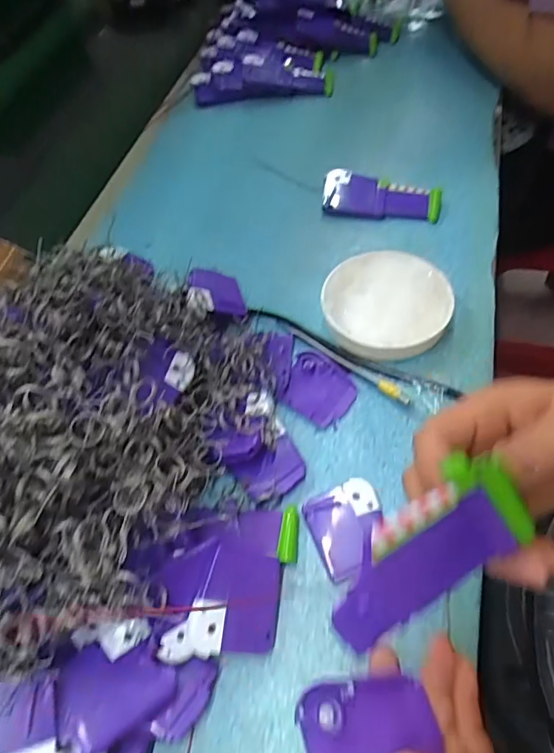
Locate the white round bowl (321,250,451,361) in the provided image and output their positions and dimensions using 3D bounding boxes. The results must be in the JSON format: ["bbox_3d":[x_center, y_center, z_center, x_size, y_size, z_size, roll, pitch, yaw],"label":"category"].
[{"bbox_3d":[0.093,-0.064,0.421,0.103,0.027,0.107,-4,57,6],"label":"white round bowl"}]

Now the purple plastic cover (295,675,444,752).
[{"bbox_3d":[0.040,0.159,0.208,0.057,0.011,0.050,-6,57,1],"label":"purple plastic cover"}]

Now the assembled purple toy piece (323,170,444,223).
[{"bbox_3d":[0.109,-0.188,0.506,0.119,0.026,0.048,3,58,10],"label":"assembled purple toy piece"}]

